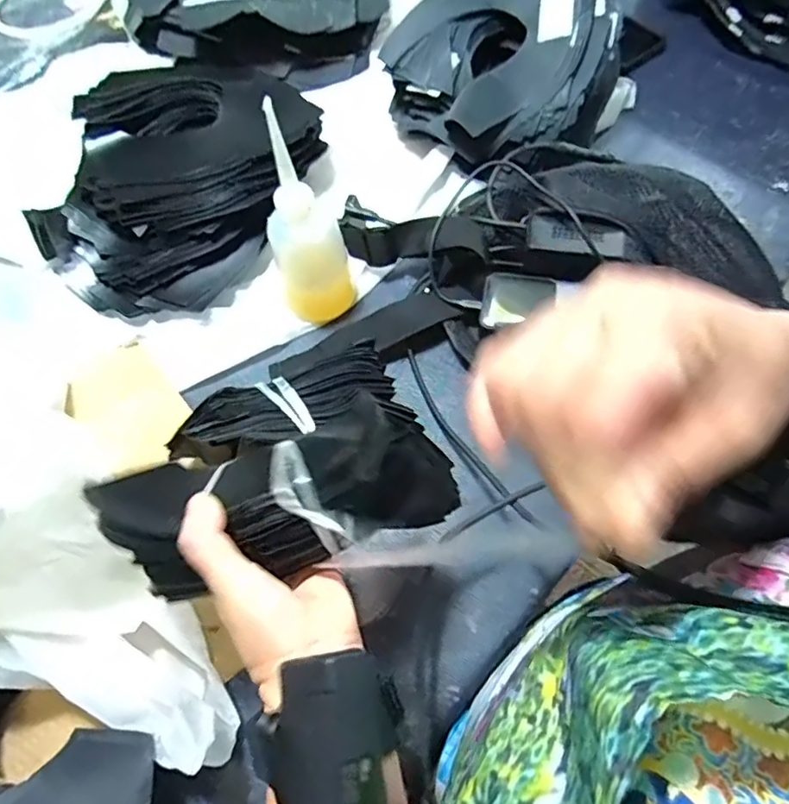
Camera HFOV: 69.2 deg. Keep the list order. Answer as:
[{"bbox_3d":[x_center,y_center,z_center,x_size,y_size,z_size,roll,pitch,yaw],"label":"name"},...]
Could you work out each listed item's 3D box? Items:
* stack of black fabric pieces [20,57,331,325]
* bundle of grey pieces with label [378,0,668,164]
[{"bbox_3d":[-0.205,-0.215,0.545,0.214,0.089,0.276,33,71,18],"label":"stack of black fabric pieces"},{"bbox_3d":[0.107,-0.341,0.572,0.206,0.120,0.208,-2,64,3],"label":"bundle of grey pieces with label"}]

